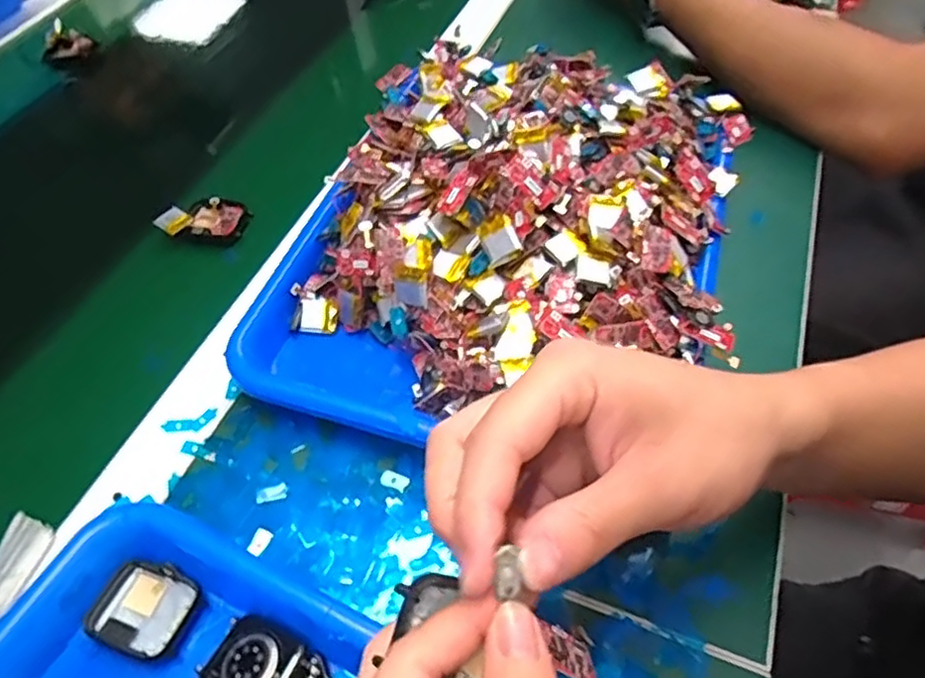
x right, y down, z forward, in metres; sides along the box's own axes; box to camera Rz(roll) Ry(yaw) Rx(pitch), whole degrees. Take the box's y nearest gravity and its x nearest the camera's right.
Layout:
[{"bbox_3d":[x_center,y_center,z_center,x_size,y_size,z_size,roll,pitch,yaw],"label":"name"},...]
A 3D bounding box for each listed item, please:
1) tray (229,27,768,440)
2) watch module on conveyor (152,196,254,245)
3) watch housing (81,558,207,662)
[{"bbox_3d":[0.035,-0.085,0.409,0.265,0.082,0.334,11,55,9],"label":"tray"},{"bbox_3d":[-0.182,-0.087,0.459,0.055,0.014,0.045,9,54,7],"label":"watch module on conveyor"},{"bbox_3d":[-0.145,0.123,0.295,0.044,0.007,0.037,17,56,13],"label":"watch housing"}]

